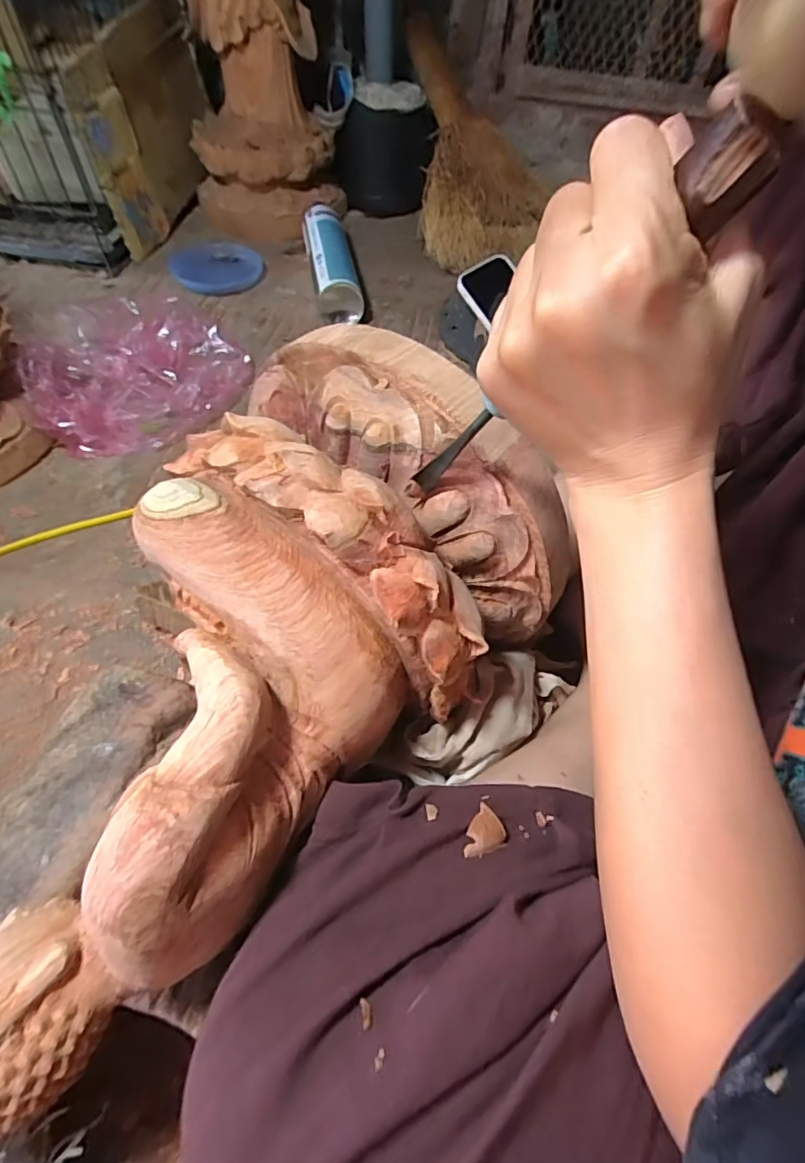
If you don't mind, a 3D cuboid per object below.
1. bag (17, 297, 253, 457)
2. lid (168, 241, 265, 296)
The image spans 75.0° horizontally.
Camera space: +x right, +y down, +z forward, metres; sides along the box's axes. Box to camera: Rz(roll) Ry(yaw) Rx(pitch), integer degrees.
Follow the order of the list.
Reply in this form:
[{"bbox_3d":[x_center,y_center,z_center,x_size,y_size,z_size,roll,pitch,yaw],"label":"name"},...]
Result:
[{"bbox_3d":[-0.312,-0.256,0.625,0.231,0.075,0.215,-1,57,-5],"label":"bag"},{"bbox_3d":[-0.292,-0.503,0.829,0.142,0.013,0.133,2,57,-3],"label":"lid"}]

